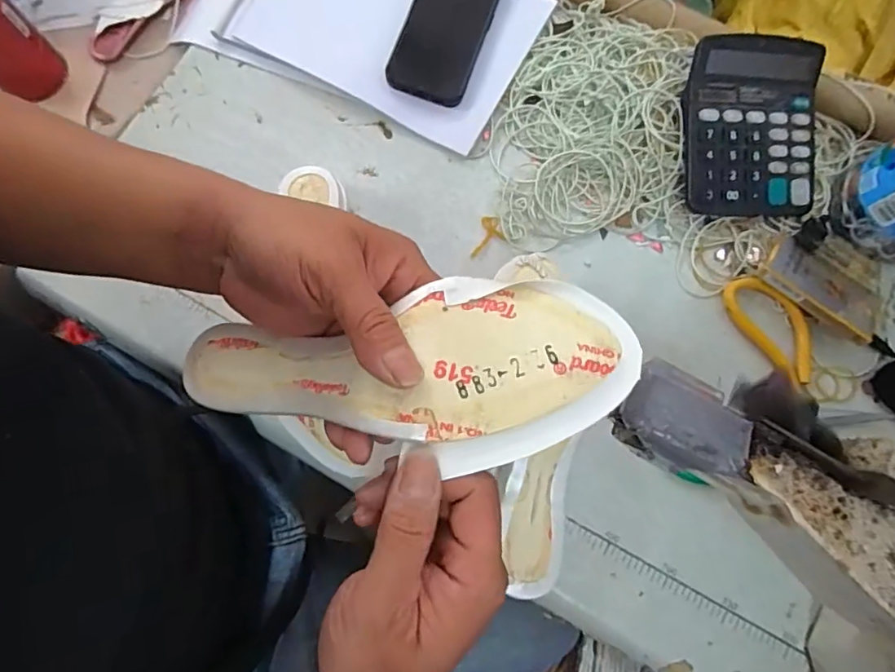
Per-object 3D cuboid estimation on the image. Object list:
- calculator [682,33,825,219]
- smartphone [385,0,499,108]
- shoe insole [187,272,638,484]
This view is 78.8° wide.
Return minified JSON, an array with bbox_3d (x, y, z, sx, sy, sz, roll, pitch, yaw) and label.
[{"bbox_3d":[0.263,-0.178,0.468,0.116,0.020,0.146,0,95,-6],"label":"calculator"},{"bbox_3d":[-0.002,-0.289,0.512,0.076,0.010,0.143,21,87,4],"label":"smartphone"},{"bbox_3d":[-0.033,0.020,0.282,0.243,0.038,0.088,-3,75,17],"label":"shoe insole"}]

